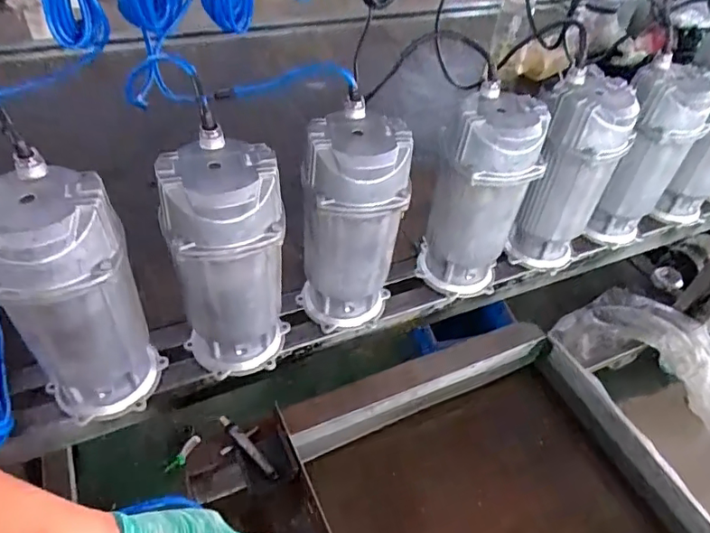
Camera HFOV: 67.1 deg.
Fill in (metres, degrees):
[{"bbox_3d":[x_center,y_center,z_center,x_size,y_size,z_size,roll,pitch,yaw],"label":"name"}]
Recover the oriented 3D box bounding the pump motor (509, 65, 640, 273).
[{"bbox_3d":[0.323,-0.132,0.832,0.122,0.290,0.127,34,51,25],"label":"pump motor"}]

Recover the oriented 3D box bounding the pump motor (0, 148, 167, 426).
[{"bbox_3d":[-0.308,0.040,0.594,0.129,0.297,0.111,-23,52,-26],"label":"pump motor"}]

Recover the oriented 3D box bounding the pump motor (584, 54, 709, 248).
[{"bbox_3d":[0.472,-0.171,0.888,0.121,0.291,0.113,26,48,18],"label":"pump motor"}]

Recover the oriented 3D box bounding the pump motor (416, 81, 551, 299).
[{"bbox_3d":[0.176,-0.091,0.778,0.126,0.290,0.115,11,45,4],"label":"pump motor"}]

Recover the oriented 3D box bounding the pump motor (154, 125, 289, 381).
[{"bbox_3d":[-0.152,0.002,0.647,0.126,0.291,0.111,-7,47,-13],"label":"pump motor"}]

